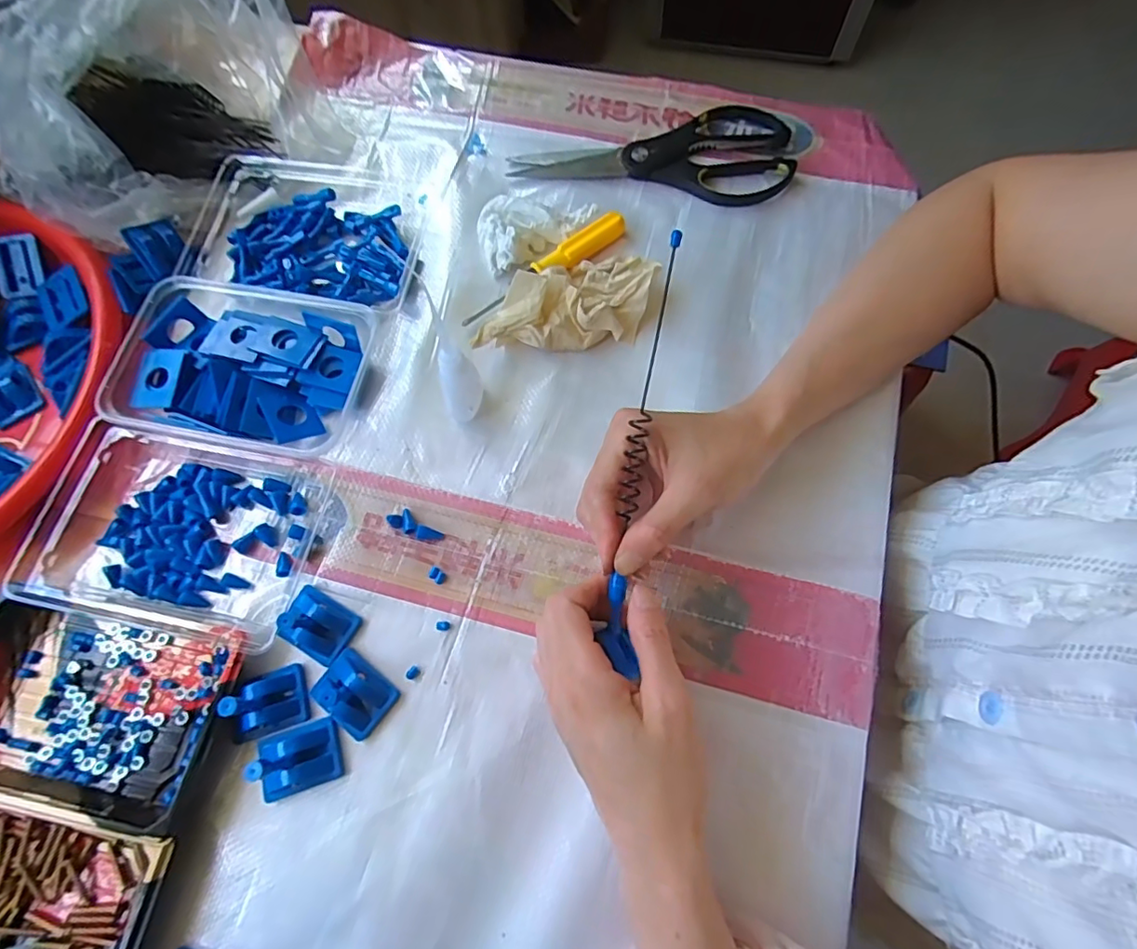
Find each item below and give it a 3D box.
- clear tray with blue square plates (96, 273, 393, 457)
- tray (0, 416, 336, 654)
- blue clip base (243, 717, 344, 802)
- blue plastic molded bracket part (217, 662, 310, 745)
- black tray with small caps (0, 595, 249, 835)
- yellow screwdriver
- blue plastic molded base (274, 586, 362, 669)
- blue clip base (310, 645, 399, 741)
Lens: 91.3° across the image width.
[{"bbox_3d":[-0.222,-0.072,0.383,0.154,0.036,0.113,13,72,7],"label":"clear tray with blue square plates"},{"bbox_3d":[-0.254,0.033,0.353,0.172,0.029,0.119,9,72,6],"label":"tray"},{"bbox_3d":[-0.155,0.158,0.302,0.043,0.044,0.033,-18,71,-4],"label":"blue clip base"},{"bbox_3d":[-0.179,0.130,0.312,0.042,0.041,0.034,-19,71,-4],"label":"blue plastic molded bracket part"},{"bbox_3d":[-0.279,0.132,0.319,0.160,0.030,0.101,10,72,6],"label":"black tray with small caps"},{"bbox_3d":[-0.017,-0.152,0.411,0.142,0.017,0.018,-35,73,-9],"label":"yellow screwdriver"},{"bbox_3d":[-0.155,0.091,0.336,0.042,0.025,0.033,27,74,11],"label":"blue plastic molded base"},{"bbox_3d":[-0.128,0.129,0.326,0.044,0.018,0.034,35,76,13],"label":"blue clip base"}]

